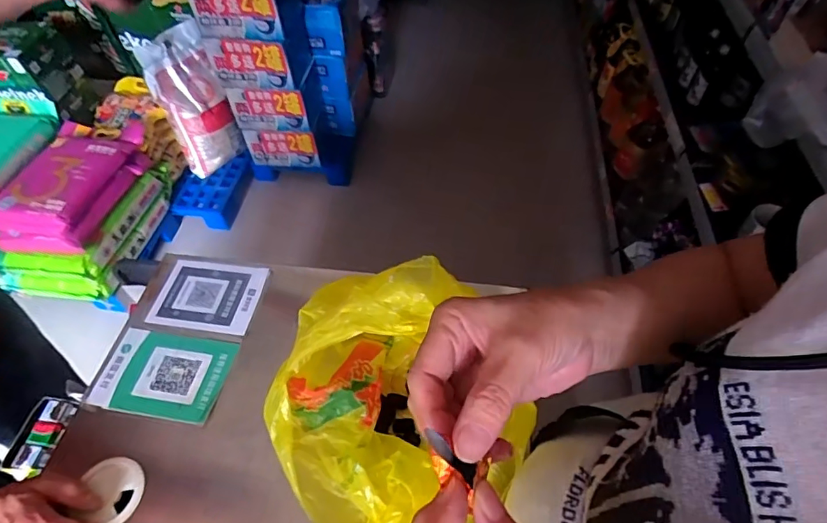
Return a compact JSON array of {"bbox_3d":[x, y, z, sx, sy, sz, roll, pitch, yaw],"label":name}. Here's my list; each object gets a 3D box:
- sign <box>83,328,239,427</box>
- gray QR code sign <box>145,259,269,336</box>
[{"bbox_3d":[-0.291,0.130,0.552,0.145,0.005,0.101,8,50,7],"label":"sign"},{"bbox_3d":[-0.268,0.043,0.620,0.132,0.008,0.101,6,54,7],"label":"gray QR code sign"}]

